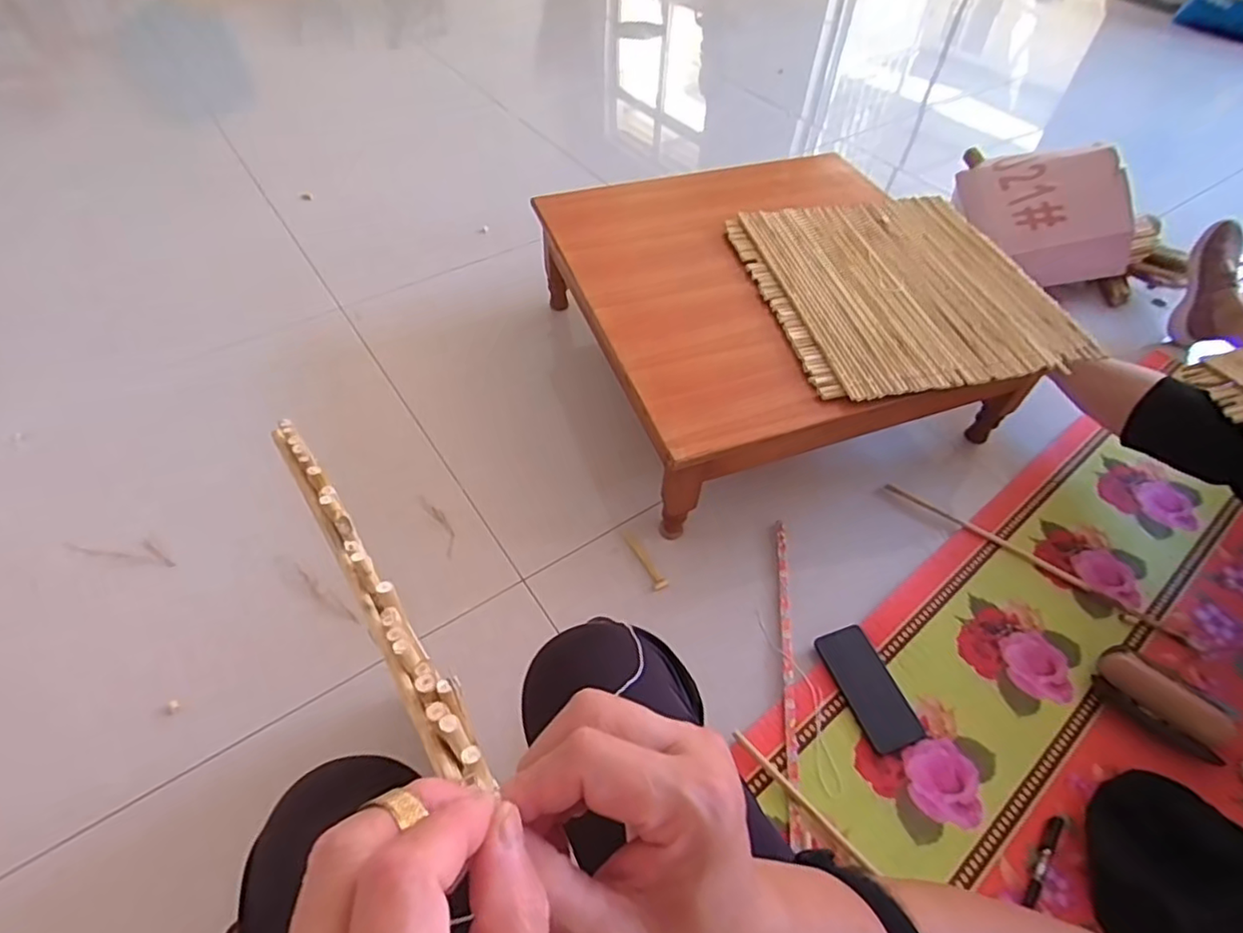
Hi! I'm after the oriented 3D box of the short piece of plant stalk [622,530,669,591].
[{"bbox_3d":[0.034,0.142,0.996,0.025,0.010,0.125,-22,55,-19],"label":"short piece of plant stalk"}]

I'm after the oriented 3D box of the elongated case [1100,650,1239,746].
[{"bbox_3d":[0.740,0.311,0.844,0.156,0.038,0.048,32,56,21],"label":"elongated case"}]

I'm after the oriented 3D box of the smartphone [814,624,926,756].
[{"bbox_3d":[0.339,0.303,0.858,0.077,0.009,0.164,-22,64,-7],"label":"smartphone"}]

